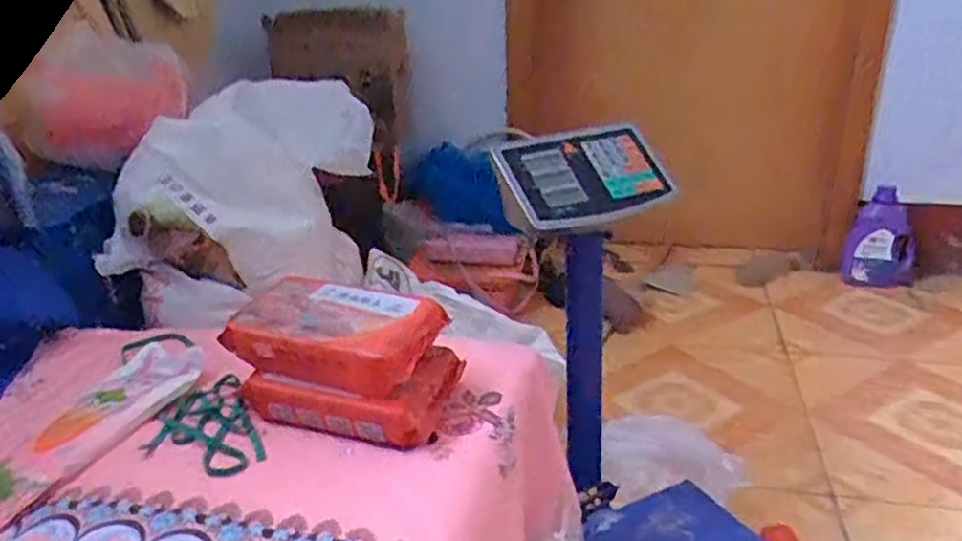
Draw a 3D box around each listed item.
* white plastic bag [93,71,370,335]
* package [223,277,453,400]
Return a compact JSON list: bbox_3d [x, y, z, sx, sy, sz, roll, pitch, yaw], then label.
[{"bbox_3d":[-0.355,-0.115,1.206,0.279,0.278,0.387,7,25,19],"label":"white plastic bag"},{"bbox_3d":[-0.141,0.057,0.742,0.193,0.053,0.113,6,25,18],"label":"package"}]

